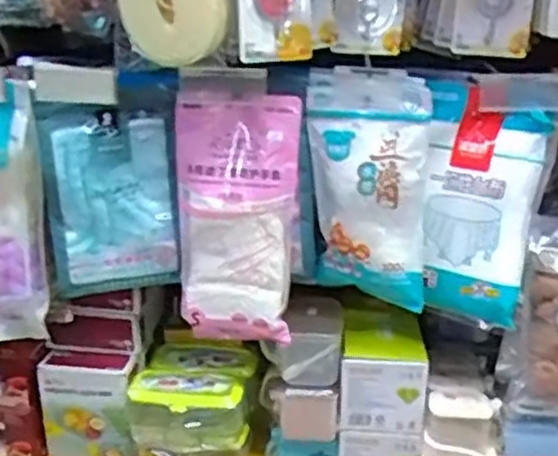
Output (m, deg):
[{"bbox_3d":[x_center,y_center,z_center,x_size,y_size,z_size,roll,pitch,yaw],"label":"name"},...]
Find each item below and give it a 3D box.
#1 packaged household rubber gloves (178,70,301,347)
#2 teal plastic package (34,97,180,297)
[{"bbox_3d":[-0.053,-0.019,0.949,0.154,0.343,0.064,-1,20,-4],"label":"packaged household rubber gloves"},{"bbox_3d":[-0.214,-0.040,0.950,0.168,0.269,0.040,-11,23,-25],"label":"teal plastic package"}]

